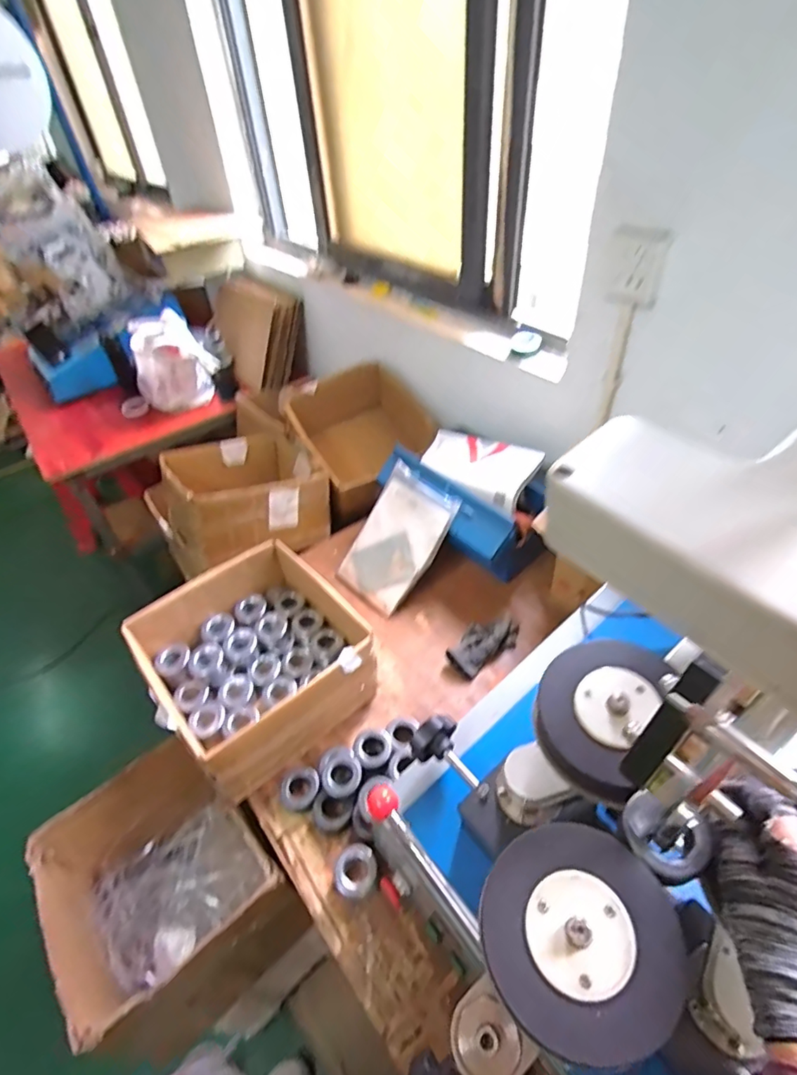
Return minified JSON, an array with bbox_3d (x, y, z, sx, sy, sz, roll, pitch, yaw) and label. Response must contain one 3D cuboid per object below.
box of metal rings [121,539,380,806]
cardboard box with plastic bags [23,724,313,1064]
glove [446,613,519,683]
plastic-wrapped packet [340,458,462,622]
[{"bbox_3d":[-0.249,0.209,0.922,0.346,0.143,0.343,-35,52,-27],"label":"box of metal rings"},{"bbox_3d":[-0.376,0.593,0.873,0.286,0.296,0.315,-34,52,-27],"label":"cardboard box with plastic bags"},{"bbox_3d":[0.165,0.203,1.008,0.160,0.033,0.083,-31,50,-24],"label":"glove"},{"bbox_3d":[-0.010,0.006,1.119,0.194,0.035,0.285,36,99,37],"label":"plastic-wrapped packet"}]

